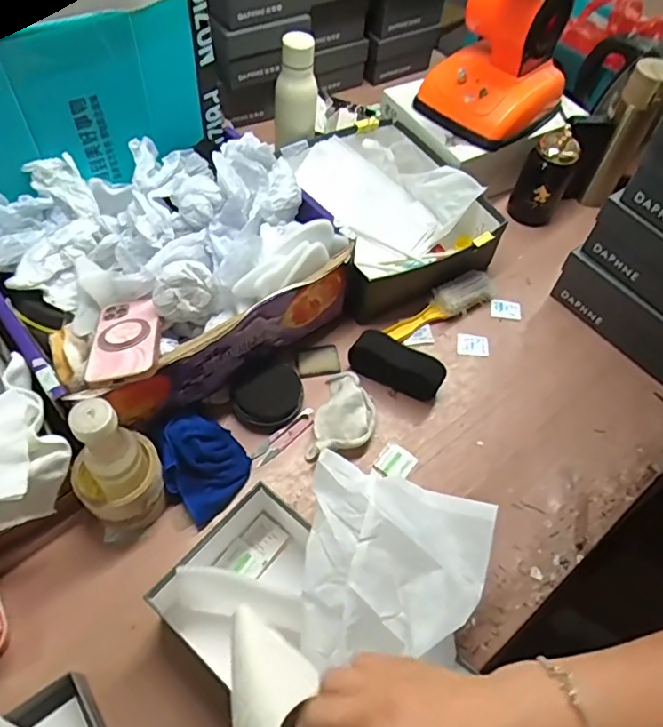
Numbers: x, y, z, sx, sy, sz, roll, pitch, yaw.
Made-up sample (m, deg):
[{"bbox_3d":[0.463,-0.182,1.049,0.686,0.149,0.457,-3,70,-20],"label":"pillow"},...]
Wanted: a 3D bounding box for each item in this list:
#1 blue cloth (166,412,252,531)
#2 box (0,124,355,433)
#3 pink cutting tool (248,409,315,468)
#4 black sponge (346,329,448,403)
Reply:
[{"bbox_3d":[-0.155,0.111,0.667,0.110,0.054,0.104,37,61,19],"label":"blue cloth"},{"bbox_3d":[-0.214,-0.126,0.714,0.309,0.183,0.373,41,62,21],"label":"box"},{"bbox_3d":[-0.060,0.092,0.723,0.027,0.009,0.098,40,62,20],"label":"pink cutting tool"},{"bbox_3d":[0.087,0.004,0.762,0.126,0.070,0.033,24,57,11],"label":"black sponge"}]

